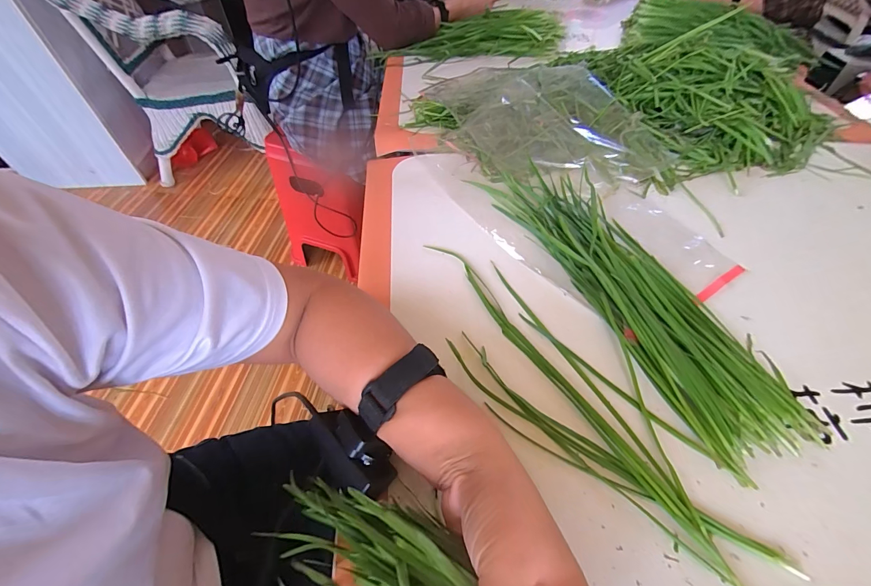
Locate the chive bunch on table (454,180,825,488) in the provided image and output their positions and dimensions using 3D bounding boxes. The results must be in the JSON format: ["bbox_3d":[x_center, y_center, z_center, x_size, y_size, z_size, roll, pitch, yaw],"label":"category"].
[{"bbox_3d":[0.190,-0.022,0.385,0.109,0.019,0.379,-20,54,-13],"label":"chive bunch on table"}]

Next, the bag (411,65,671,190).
[{"bbox_3d":[0.146,-0.272,0.555,0.361,0.060,0.266,5,52,5],"label":"bag"}]

